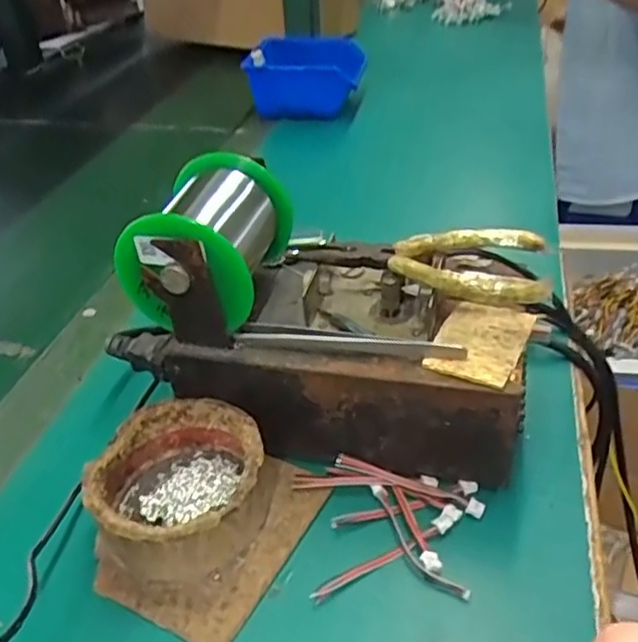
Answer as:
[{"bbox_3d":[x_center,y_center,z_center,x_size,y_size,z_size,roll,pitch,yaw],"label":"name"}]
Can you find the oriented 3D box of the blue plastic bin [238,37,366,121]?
[{"bbox_3d":[-0.011,-0.301,0.810,0.119,0.067,0.147,1,37,7],"label":"blue plastic bin"}]

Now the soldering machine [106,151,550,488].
[{"bbox_3d":[-0.001,0.000,0.354,0.218,0.131,0.093,8,39,16],"label":"soldering machine"}]

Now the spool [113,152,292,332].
[{"bbox_3d":[-0.057,-0.039,0.350,0.068,0.072,0.078,6,38,13],"label":"spool"}]

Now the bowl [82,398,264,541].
[{"bbox_3d":[-0.068,0.080,0.328,0.081,0.040,0.080,-3,37,2],"label":"bowl"}]

